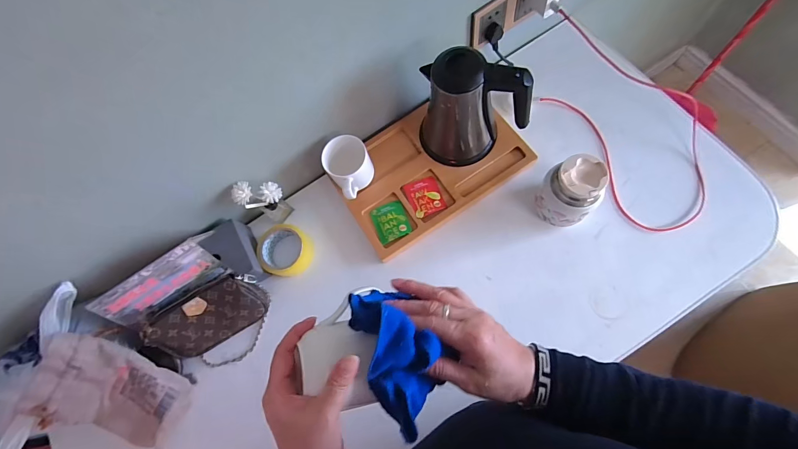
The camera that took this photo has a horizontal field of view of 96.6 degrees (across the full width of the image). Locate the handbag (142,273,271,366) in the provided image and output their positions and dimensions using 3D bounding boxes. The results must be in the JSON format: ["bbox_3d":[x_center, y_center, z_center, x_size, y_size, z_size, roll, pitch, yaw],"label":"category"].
[{"bbox_3d":[-0.329,0.172,0.638,0.194,0.050,0.142,-27,116,-9],"label":"handbag"}]

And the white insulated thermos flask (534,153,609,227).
[{"bbox_3d":[0.285,-0.053,0.602,0.083,0.130,0.094,-26,71,0],"label":"white insulated thermos flask"}]

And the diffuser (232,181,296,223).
[{"bbox_3d":[-0.245,-0.041,0.671,0.077,0.124,0.048,-11,72,5],"label":"diffuser"}]

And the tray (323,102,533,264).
[{"bbox_3d":[0.058,-0.120,0.705,0.354,0.030,0.239,-33,72,-3],"label":"tray"}]

